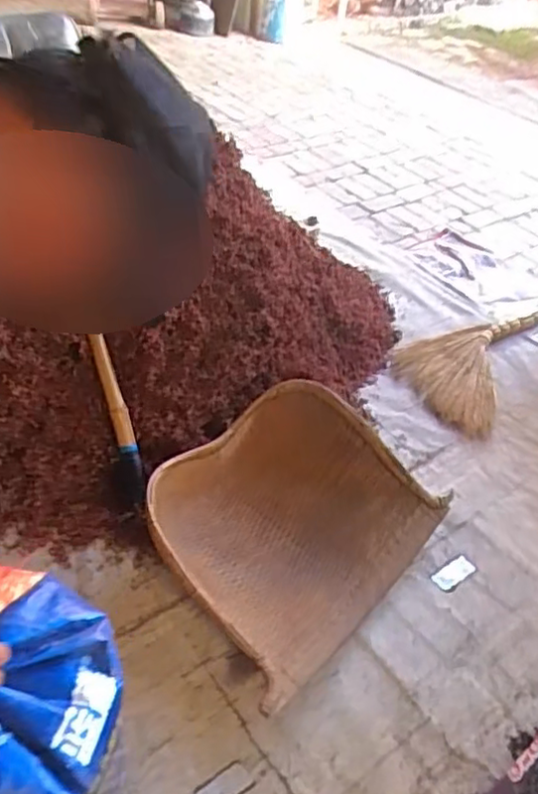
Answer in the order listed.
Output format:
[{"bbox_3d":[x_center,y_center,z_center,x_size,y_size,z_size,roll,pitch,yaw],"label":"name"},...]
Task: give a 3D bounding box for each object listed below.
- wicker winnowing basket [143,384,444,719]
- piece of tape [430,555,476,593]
[{"bbox_3d":[0.043,0.288,1.578,0.530,0.206,0.661,33,49,27],"label":"wicker winnowing basket"},{"bbox_3d":[0.448,0.429,1.613,0.111,0.007,0.053,-30,62,-25],"label":"piece of tape"}]

